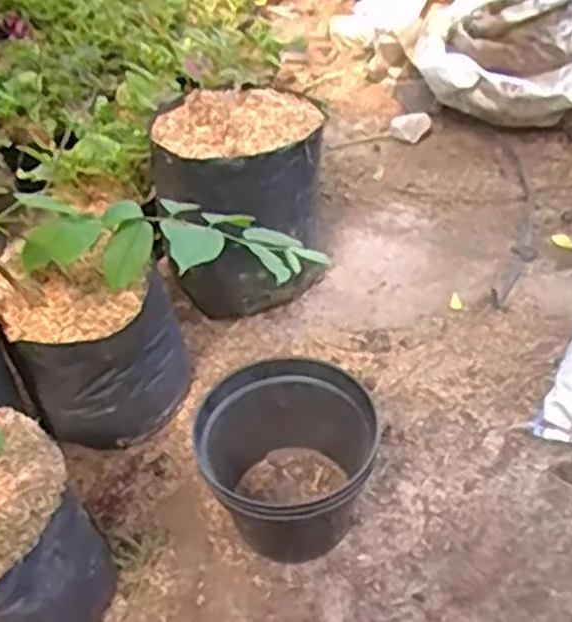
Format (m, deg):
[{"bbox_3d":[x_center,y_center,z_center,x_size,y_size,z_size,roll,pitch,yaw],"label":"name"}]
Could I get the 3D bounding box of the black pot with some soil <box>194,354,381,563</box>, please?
[{"bbox_3d":[0.005,0.159,0.799,0.167,0.145,0.164,-4,44,4],"label":"black pot with some soil"}]

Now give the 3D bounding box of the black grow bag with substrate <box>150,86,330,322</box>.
[{"bbox_3d":[-0.051,-0.153,1.073,0.212,0.230,0.237,-7,44,1],"label":"black grow bag with substrate"}]

